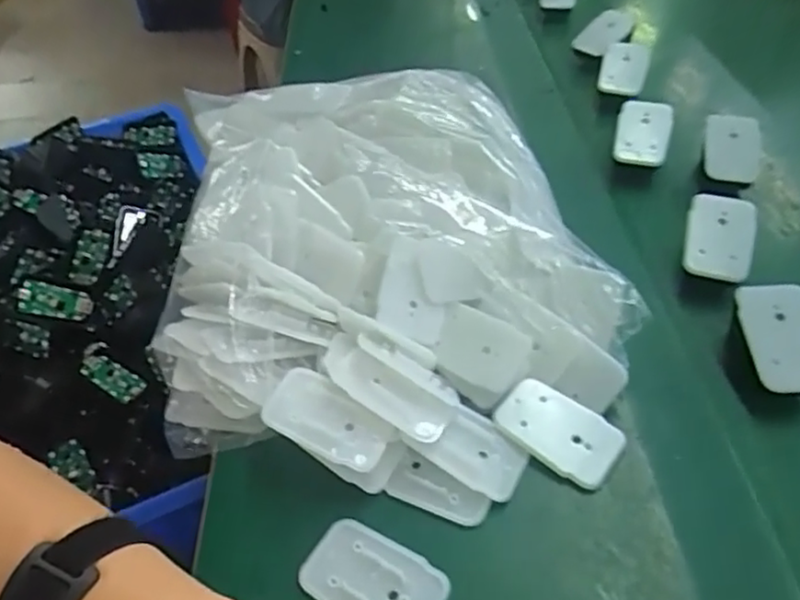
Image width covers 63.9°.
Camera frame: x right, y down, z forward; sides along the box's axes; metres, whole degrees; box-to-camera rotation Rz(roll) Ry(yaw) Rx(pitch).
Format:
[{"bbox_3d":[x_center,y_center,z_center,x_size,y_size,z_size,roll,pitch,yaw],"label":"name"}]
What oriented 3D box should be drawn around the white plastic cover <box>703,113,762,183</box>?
[{"bbox_3d":[0.275,-0.124,0.528,0.048,0.008,0.055,5,89,-4],"label":"white plastic cover"}]

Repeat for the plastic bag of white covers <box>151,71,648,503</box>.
[{"bbox_3d":[-0.019,-0.040,0.451,0.292,0.095,0.362,-8,45,-5],"label":"plastic bag of white covers"}]

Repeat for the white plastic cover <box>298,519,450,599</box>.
[{"bbox_3d":[-0.013,0.141,0.321,0.070,0.006,0.044,21,49,23],"label":"white plastic cover"}]

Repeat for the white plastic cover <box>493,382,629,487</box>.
[{"bbox_3d":[0.090,0.074,0.365,0.067,0.014,0.040,31,54,30],"label":"white plastic cover"}]

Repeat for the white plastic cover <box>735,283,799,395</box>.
[{"bbox_3d":[0.229,0.021,0.381,0.039,0.008,0.067,-11,65,8],"label":"white plastic cover"}]

